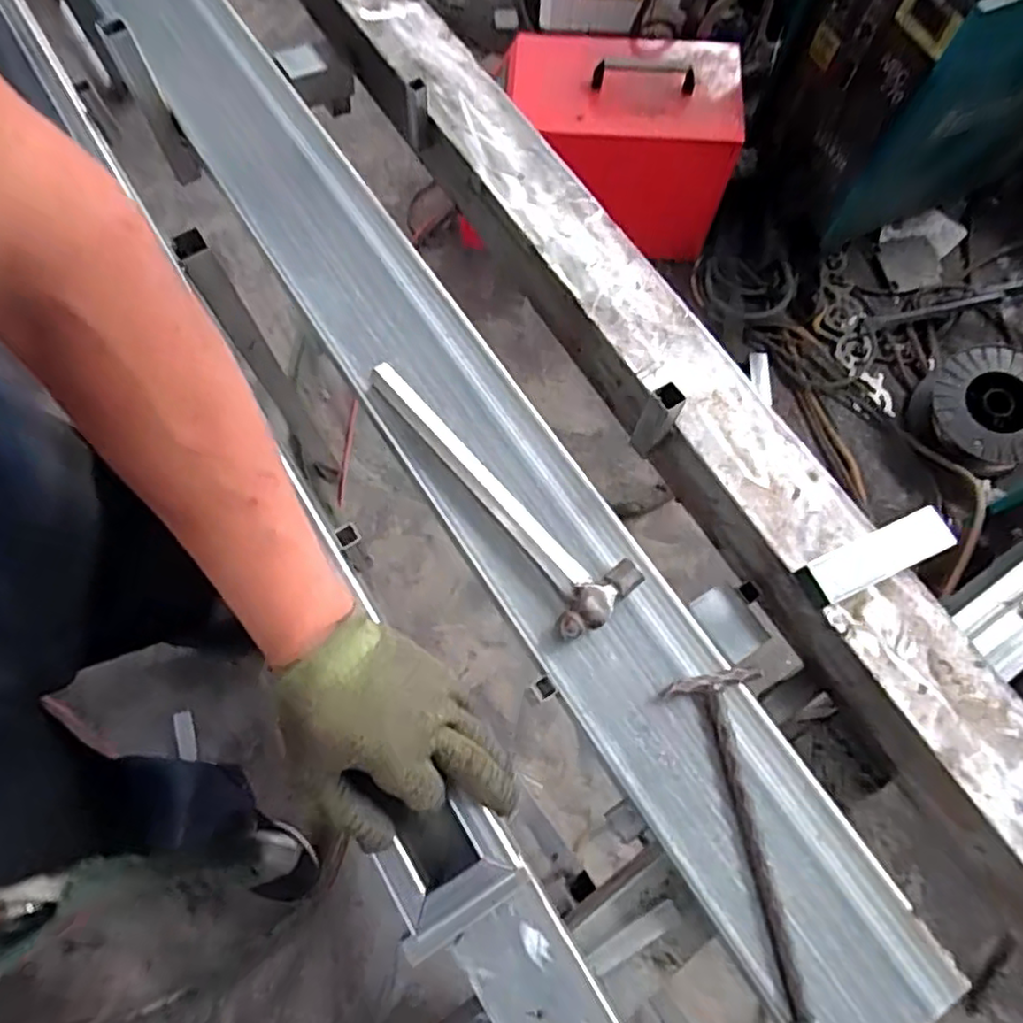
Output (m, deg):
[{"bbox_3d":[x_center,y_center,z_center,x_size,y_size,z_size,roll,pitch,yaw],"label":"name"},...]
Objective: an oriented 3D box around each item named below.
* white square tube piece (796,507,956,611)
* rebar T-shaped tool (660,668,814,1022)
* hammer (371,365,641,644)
[{"bbox_3d":[0.328,0.041,0.606,0.133,0.033,0.045,-24,73,-9],"label":"white square tube piece"},{"bbox_3d":[0.212,0.281,0.576,0.080,0.021,0.279,-11,71,-5],"label":"rebar T-shaped tool"},{"bbox_3d":[-0.023,-0.026,0.661,0.090,0.028,0.341,-40,76,-14],"label":"hammer"}]

